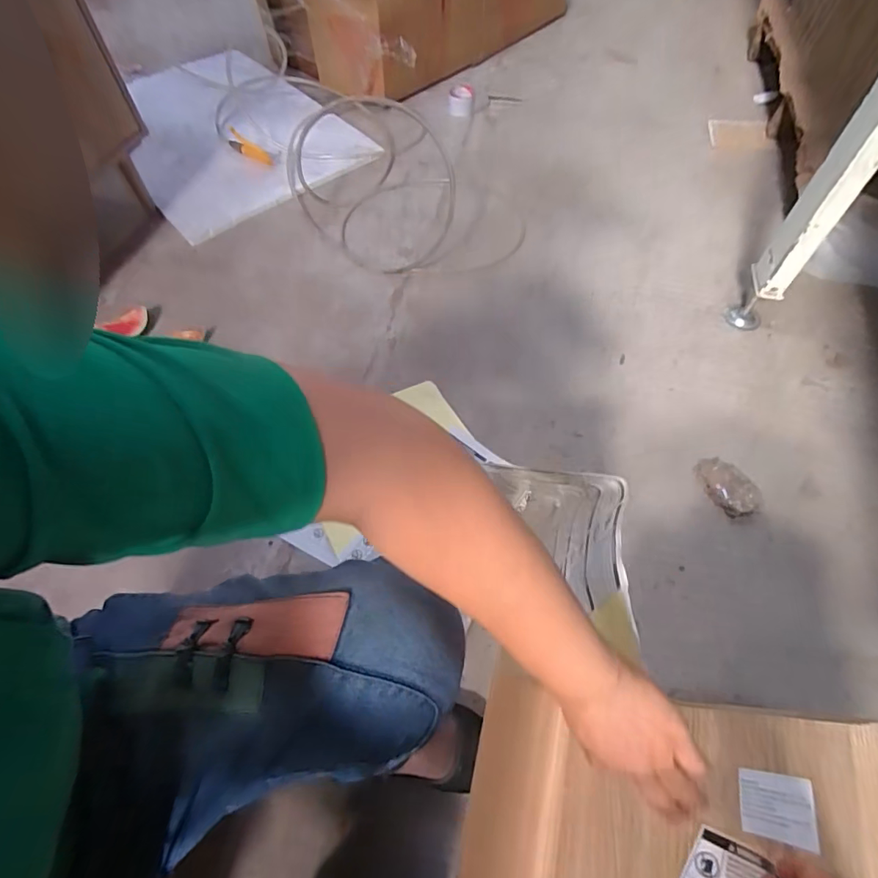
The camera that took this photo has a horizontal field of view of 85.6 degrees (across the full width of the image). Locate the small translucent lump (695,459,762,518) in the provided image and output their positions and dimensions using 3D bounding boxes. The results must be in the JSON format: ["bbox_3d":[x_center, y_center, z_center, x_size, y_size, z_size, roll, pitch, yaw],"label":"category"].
[{"bbox_3d":[0.483,0.074,0.787,0.078,0.030,0.107,-18,58,-9],"label":"small translucent lump"}]

